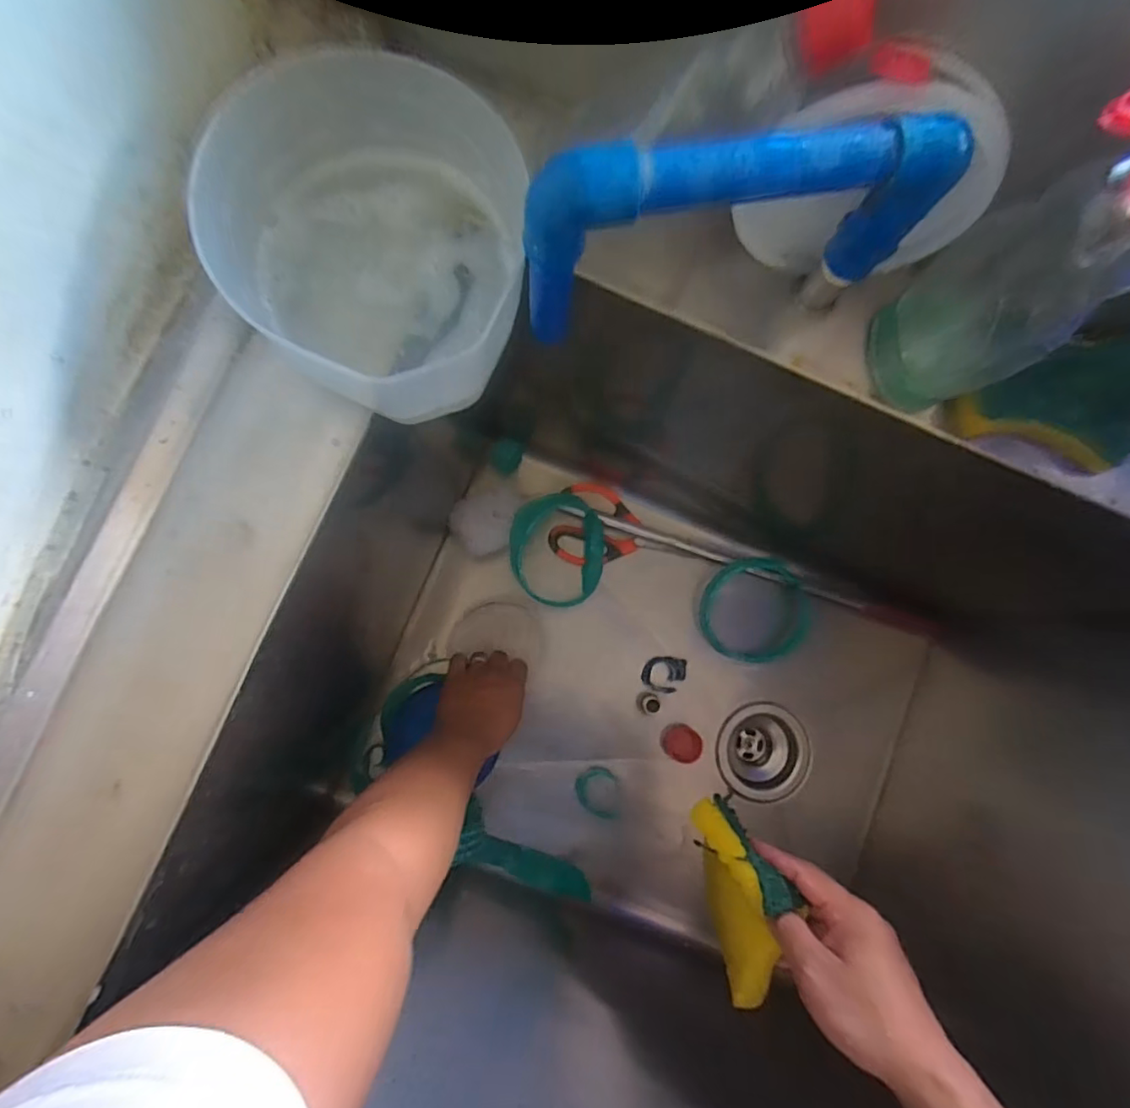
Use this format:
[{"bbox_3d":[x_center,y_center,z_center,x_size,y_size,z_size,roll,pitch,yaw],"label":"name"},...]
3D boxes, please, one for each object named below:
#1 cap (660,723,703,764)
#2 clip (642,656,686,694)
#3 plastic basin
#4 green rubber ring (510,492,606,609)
[{"bbox_3d":[0.136,0.220,0.673,0.040,0.035,0.040,0,86,-5],"label":"cap"},{"bbox_3d":[0.120,0.144,0.685,0.052,0.011,0.041,10,85,-4],"label":"clip"},{"bbox_3d":[-0.089,-0.146,0.273,0.132,0.070,0.138,5,84,-4],"label":"plastic basin"},{"bbox_3d":[-0.008,-0.003,0.658,0.113,0.022,0.129,-4,101,-28],"label":"green rubber ring"}]

